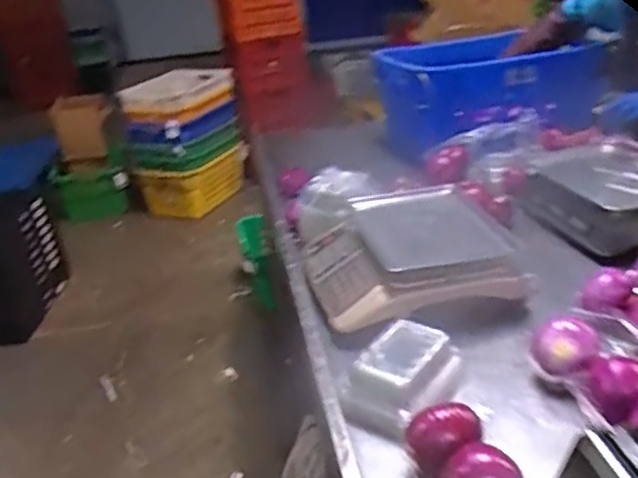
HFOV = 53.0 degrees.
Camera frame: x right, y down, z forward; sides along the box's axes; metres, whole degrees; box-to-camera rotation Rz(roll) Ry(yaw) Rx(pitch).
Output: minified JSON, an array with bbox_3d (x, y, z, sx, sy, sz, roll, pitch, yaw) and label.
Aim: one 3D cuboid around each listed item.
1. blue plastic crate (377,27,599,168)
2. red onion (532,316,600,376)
[{"bbox_3d":[0.442,-0.410,1.811,0.544,0.253,0.379,-10,25,-9],"label":"blue plastic crate"},{"bbox_3d":[0.355,0.156,0.919,0.090,0.071,0.068,4,27,20],"label":"red onion"}]

